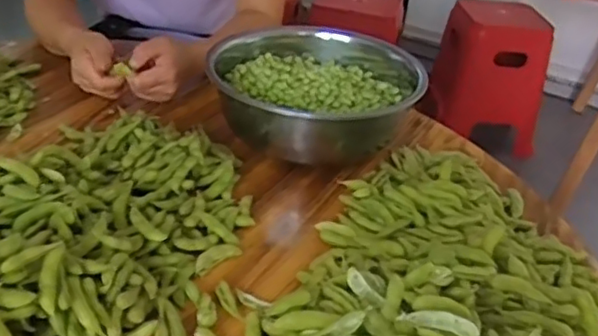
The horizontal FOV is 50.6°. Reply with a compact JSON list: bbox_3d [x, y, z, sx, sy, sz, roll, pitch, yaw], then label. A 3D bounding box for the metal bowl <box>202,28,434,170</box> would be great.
[{"bbox_3d":[0.028,-0.099,0.793,0.242,0.115,0.248,10,32,5],"label":"metal bowl"}]

